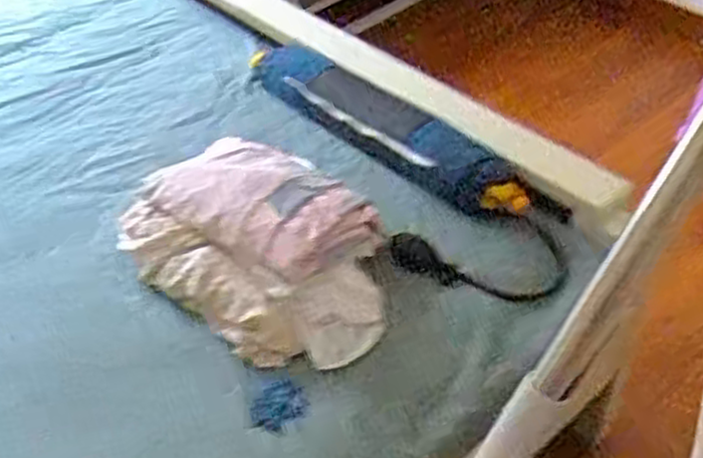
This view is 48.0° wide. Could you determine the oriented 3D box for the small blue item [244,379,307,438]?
[{"bbox_3d":[-0.084,0.197,0.866,0.068,0.013,0.049,-37,53,-27],"label":"small blue item"}]

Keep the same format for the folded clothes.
[{"bbox_3d":[-0.108,0.008,0.990,0.375,0.110,0.262,33,56,32],"label":"folded clothes"}]

